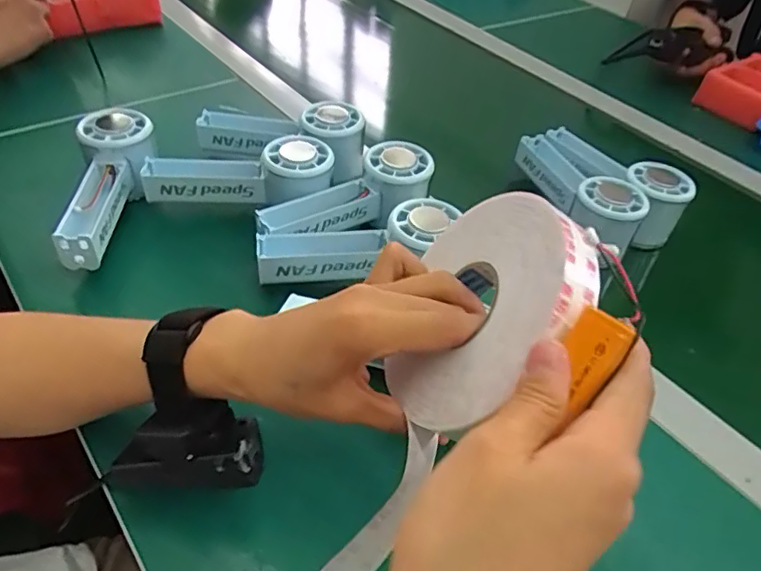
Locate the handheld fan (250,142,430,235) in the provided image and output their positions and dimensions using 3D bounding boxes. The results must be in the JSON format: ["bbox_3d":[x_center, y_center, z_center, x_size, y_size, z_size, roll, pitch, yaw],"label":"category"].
[{"bbox_3d":[-0.022,-0.066,0.457,0.149,0.051,0.056,-24,52,-29],"label":"handheld fan"}]

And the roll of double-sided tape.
[{"bbox_3d":[0.045,0.014,0.255,0.021,0.108,0.096,28,7,-24],"label":"roll of double-sided tape"}]

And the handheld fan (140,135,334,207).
[{"bbox_3d":[-0.117,-0.090,0.478,0.150,0.062,0.044,7,43,-5],"label":"handheld fan"}]

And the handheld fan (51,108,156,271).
[{"bbox_3d":[-0.219,-0.075,0.451,0.050,0.051,0.146,4,57,-2],"label":"handheld fan"}]

